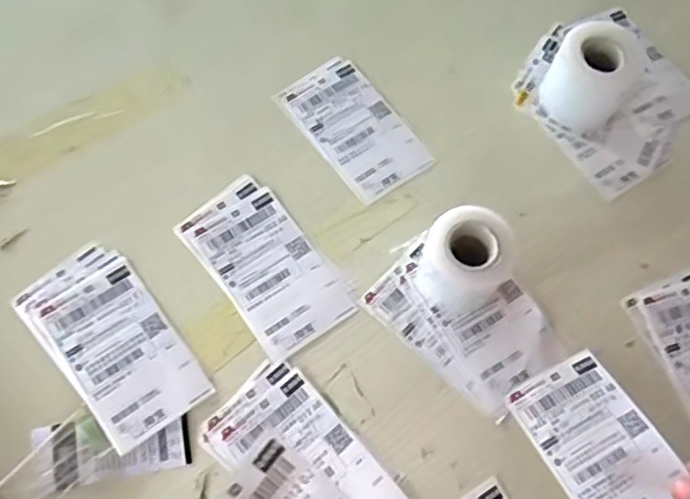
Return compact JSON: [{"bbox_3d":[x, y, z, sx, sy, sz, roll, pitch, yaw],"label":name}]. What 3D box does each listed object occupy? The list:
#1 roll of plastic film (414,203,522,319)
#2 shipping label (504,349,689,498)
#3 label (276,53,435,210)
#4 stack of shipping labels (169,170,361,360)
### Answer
[{"bbox_3d":[0.089,0.010,0.475,0.063,0.068,0.063,-37,74,-15],"label":"roll of plastic film"},{"bbox_3d":[0.178,0.138,0.438,0.074,0.008,0.124,-32,60,1],"label":"shipping label"},{"bbox_3d":[0.008,-0.107,0.552,0.078,0.005,0.134,-36,74,-14],"label":"label"},{"bbox_3d":[-0.063,0.012,0.503,0.079,0.007,0.143,-34,73,-14],"label":"stack of shipping labels"}]

